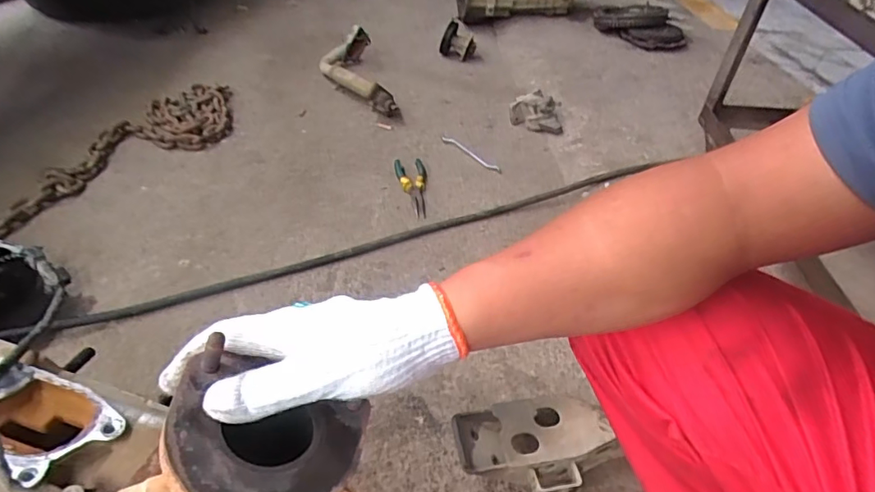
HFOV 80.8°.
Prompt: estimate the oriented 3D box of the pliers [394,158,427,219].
[{"bbox_3d":[-0.052,-0.137,1.137,0.067,0.018,0.226,-4,42,-9],"label":"pliers"}]

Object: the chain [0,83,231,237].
[{"bbox_3d":[-0.717,-0.235,1.187,0.234,0.034,0.648,26,45,22],"label":"chain"}]

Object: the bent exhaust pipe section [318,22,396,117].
[{"bbox_3d":[-0.240,-0.505,1.481,0.161,0.106,0.434,-8,43,-14],"label":"bent exhaust pipe section"}]

